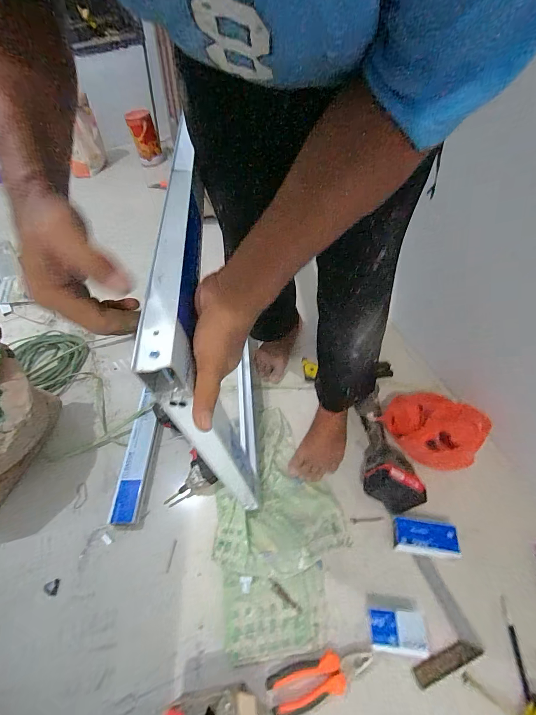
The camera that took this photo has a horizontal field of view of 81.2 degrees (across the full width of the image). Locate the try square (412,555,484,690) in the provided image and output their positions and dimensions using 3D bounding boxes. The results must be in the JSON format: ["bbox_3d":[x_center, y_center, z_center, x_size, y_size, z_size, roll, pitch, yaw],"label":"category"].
[{"bbox_3d":[0.294,0.477,0.581,0.120,0.028,0.169,-13,53,-7],"label":"try square"}]

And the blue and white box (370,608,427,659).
[{"bbox_3d":[0.230,0.487,0.557,0.090,0.028,0.061,4,53,7],"label":"blue and white box"}]

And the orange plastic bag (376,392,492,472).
[{"bbox_3d":[0.375,0.155,0.731,0.189,0.186,0.132,28,59,23],"label":"orange plastic bag"}]

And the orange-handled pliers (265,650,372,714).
[{"bbox_3d":[0.090,0.552,0.537,0.179,0.018,0.059,-14,53,-7],"label":"orange-handled pliers"}]

